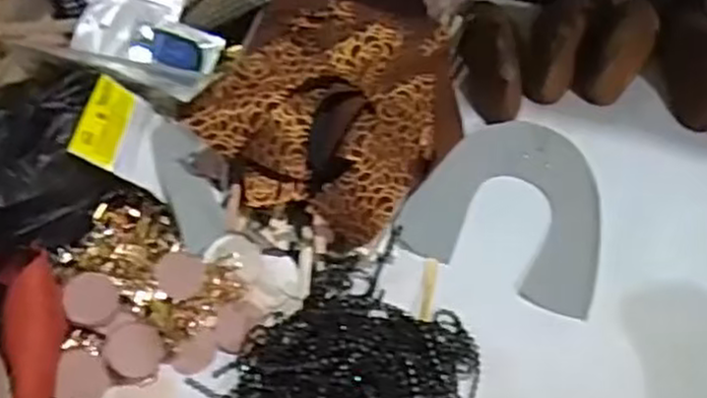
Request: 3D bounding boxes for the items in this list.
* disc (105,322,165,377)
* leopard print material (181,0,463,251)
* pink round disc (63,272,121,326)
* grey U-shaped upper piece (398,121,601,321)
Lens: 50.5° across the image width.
[{"bbox_3d":[-0.141,0.097,0.485,0.034,0.004,0.036,5,74,-18],"label":"disc"},{"bbox_3d":[-0.008,-0.071,0.578,0.169,0.090,0.200,19,56,11],"label":"leopard print material"},{"bbox_3d":[-0.172,0.065,0.491,0.035,0.004,0.033,3,73,-9],"label":"pink round disc"},{"bbox_3d":[0.129,0.001,0.586,0.146,0.006,0.154,24,59,11],"label":"grey U-shaped upper piece"}]

